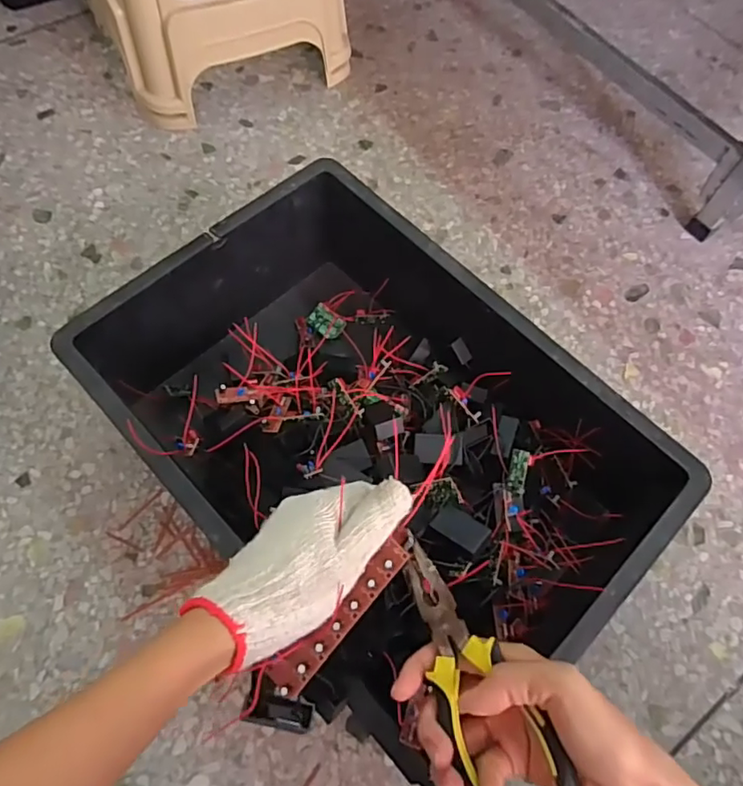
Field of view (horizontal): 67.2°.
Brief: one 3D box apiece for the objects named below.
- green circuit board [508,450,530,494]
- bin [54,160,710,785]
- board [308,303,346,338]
[{"bbox_3d":[0.139,0.075,0.531,0.016,0.004,0.040,10,89,28],"label":"green circuit board"},{"bbox_3d":[-0.001,0.045,0.585,0.349,0.180,0.509,-41,73,-19],"label":"bin"},{"bbox_3d":[-0.057,-0.091,0.715,0.045,0.010,0.034,31,67,12],"label":"board"}]

